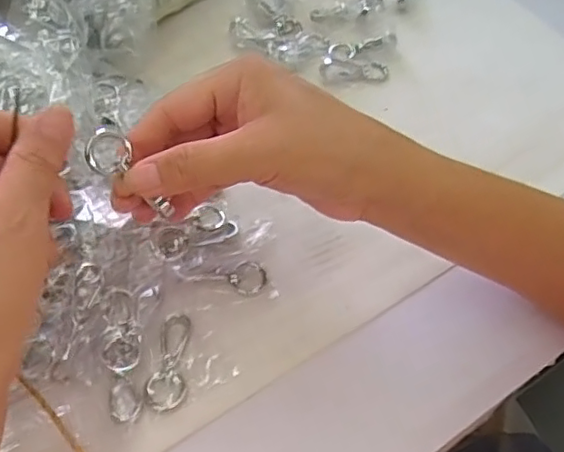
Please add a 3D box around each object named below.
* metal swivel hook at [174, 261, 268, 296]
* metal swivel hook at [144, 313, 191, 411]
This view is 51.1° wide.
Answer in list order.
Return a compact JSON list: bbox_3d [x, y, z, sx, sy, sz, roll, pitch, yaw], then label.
[{"bbox_3d":[-0.037,0.033,0.368,0.056,0.008,0.022,-8,57,-9],"label":"metal swivel hook"},{"bbox_3d":[-0.062,0.076,0.335,0.022,0.004,0.057,7,56,2],"label":"metal swivel hook"}]

